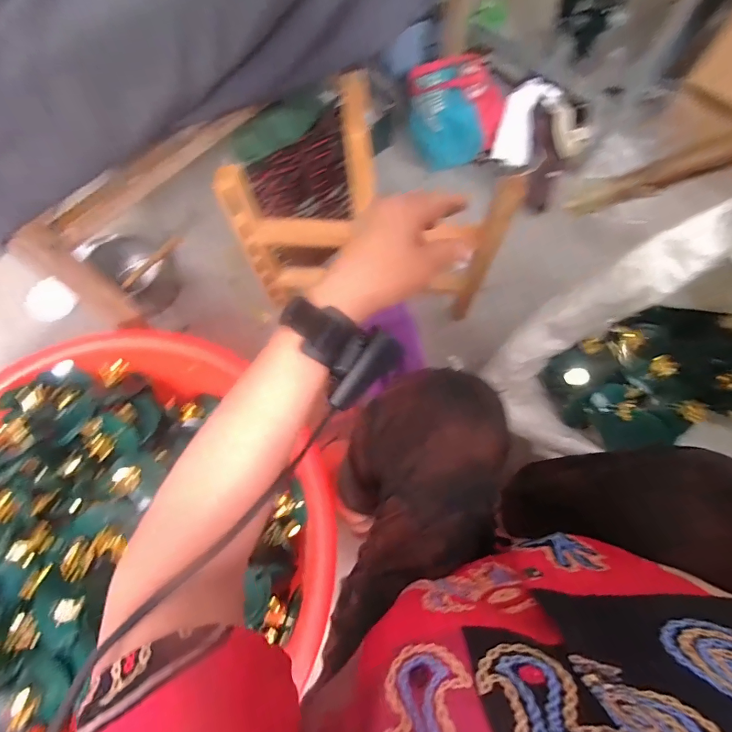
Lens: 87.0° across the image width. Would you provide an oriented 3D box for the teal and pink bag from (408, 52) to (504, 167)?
[{"bbox_3d":[0.189,-0.560,0.857,0.176,0.151,0.177,-1,70,-3],"label":"teal and pink bag"}]

